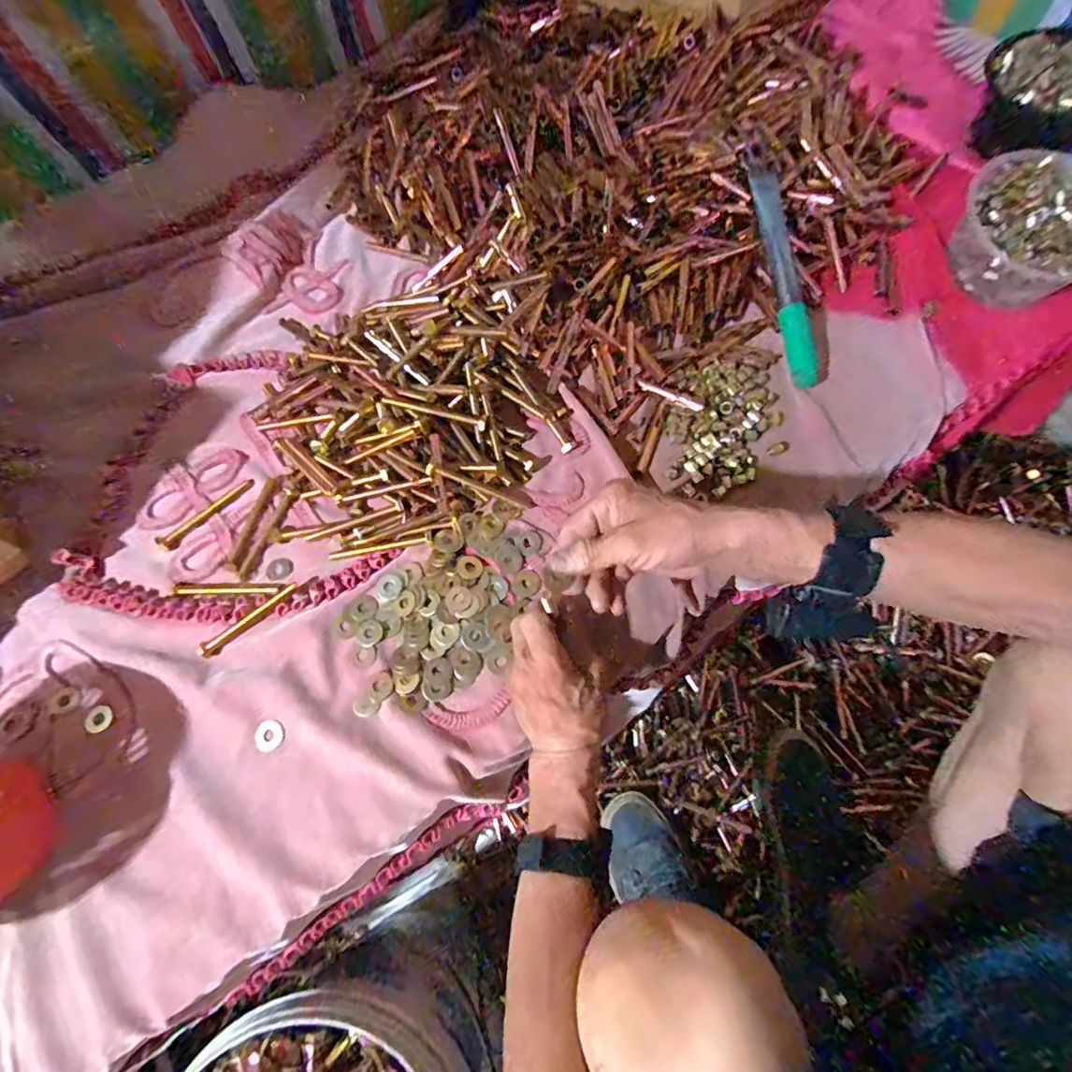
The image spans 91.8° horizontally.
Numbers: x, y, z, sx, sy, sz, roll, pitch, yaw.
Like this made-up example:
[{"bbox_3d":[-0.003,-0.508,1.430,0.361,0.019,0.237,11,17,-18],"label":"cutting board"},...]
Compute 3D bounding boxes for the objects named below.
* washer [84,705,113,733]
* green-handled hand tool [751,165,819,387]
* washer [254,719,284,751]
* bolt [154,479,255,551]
[{"bbox_3d":[-0.406,0.170,0.481,0.023,0.005,0.022,5,68,-14],"label":"washer"},{"bbox_3d":[0.268,-0.281,0.564,0.026,0.022,0.241,-11,87,-1],"label":"green-handled hand tool"},{"bbox_3d":[-0.235,0.175,0.456,0.024,0.005,0.024,-24,71,-6],"label":"washer"},{"bbox_3d":[-0.344,-0.025,0.543,0.108,0.011,0.019,-41,73,-12],"label":"bolt"}]

